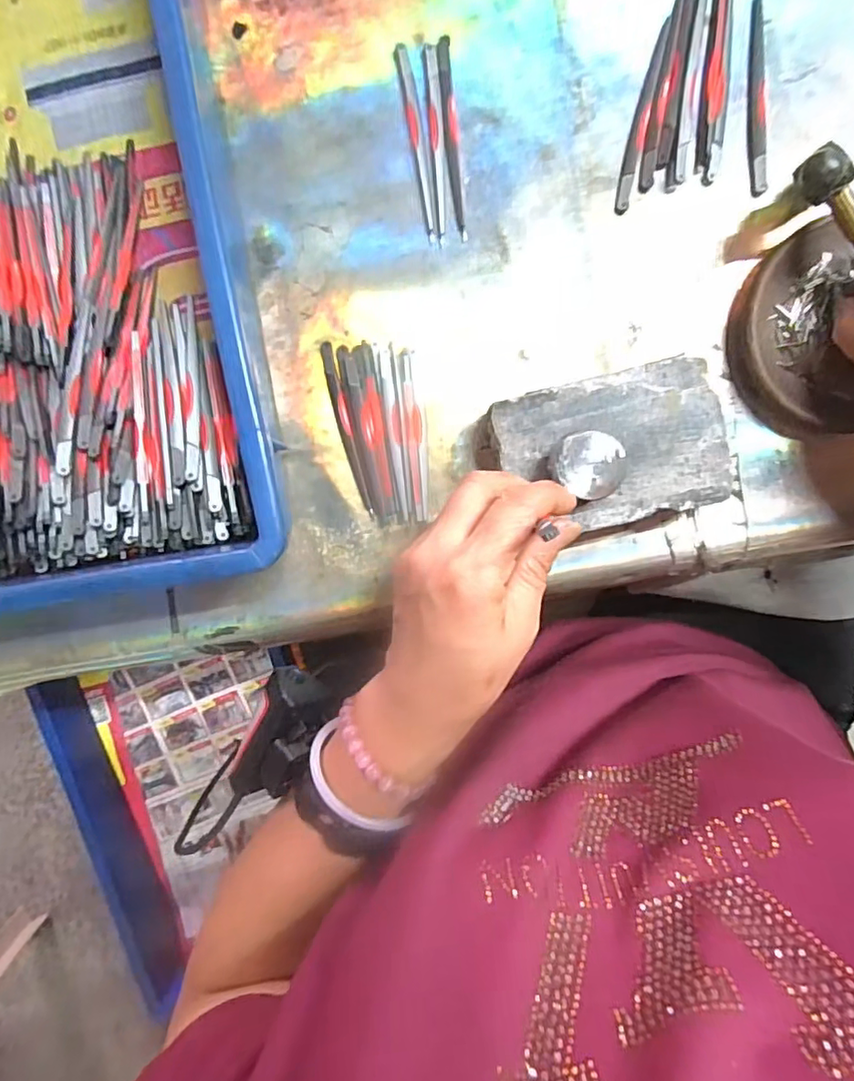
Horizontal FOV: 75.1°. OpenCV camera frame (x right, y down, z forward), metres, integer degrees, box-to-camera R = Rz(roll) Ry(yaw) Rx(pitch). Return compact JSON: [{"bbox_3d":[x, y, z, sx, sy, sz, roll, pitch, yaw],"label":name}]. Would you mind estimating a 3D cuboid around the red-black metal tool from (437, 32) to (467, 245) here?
[{"bbox_3d":[0.015,-0.232,0.321,0.009,0.004,0.111,-6,94,4],"label":"red-black metal tool"}]

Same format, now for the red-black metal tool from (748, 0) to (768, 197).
[{"bbox_3d":[0.180,-0.241,0.301,0.009,0.004,0.099,-2,94,4],"label":"red-black metal tool"}]

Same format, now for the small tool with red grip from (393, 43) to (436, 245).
[{"bbox_3d":[-0.006,-0.231,0.323,0.008,0.004,0.111,-11,93,5],"label":"small tool with red grip"}]

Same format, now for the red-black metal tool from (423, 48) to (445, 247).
[{"bbox_3d":[0.006,-0.230,0.322,0.007,0.004,0.110,-3,94,4],"label":"red-black metal tool"}]

